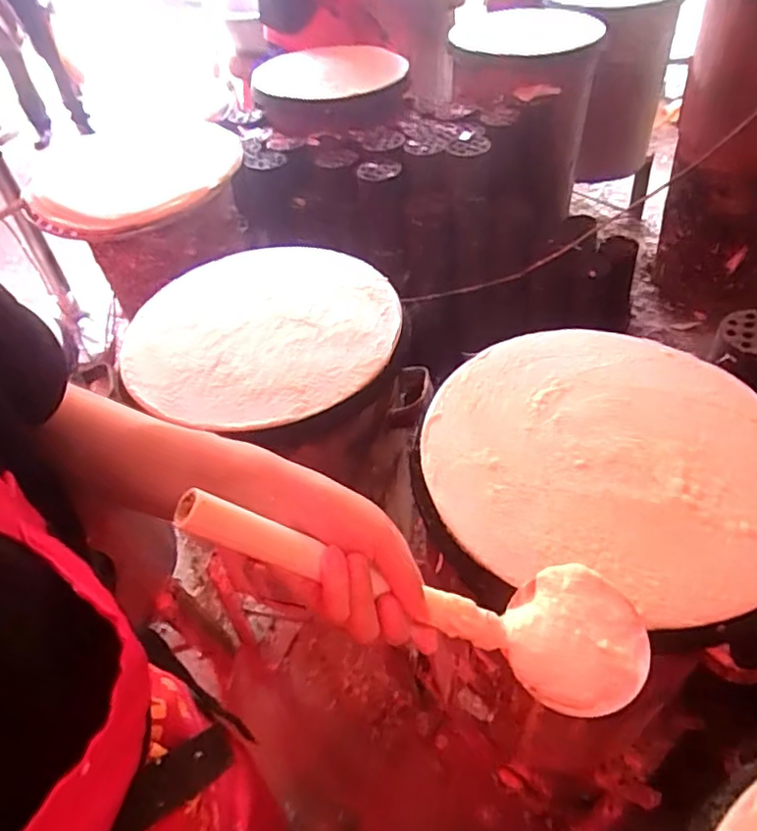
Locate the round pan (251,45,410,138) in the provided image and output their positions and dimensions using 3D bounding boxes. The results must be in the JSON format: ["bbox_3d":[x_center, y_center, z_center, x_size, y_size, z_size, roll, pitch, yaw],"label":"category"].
[{"bbox_3d":[-0.107,-0.803,1.459,0.355,0.099,0.343,-2,49,3],"label":"round pan"}]

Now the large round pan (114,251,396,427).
[{"bbox_3d":[-0.151,-0.119,0.813,0.354,0.037,0.357,-2,46,2],"label":"large round pan"}]

